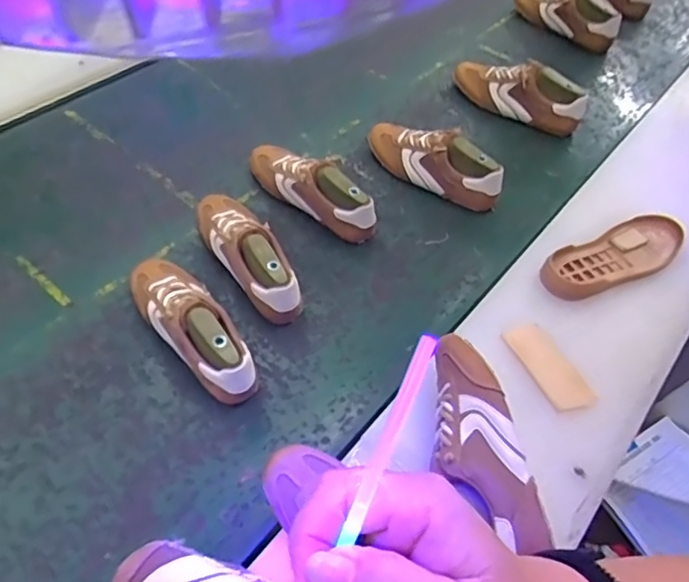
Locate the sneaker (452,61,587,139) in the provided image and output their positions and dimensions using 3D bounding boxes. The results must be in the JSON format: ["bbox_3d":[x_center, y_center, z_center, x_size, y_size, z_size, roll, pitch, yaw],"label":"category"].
[{"bbox_3d":[0.353,-0.411,1.150,0.277,0.103,0.084,35,57,18],"label":"sneaker"}]

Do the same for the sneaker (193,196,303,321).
[{"bbox_3d":[-0.143,-0.069,0.837,0.086,0.091,0.268,-24,57,-22],"label":"sneaker"}]

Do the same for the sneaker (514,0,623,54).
[{"bbox_3d":[0.551,-0.699,1.398,0.089,0.094,0.317,-24,59,-22],"label":"sneaker"}]

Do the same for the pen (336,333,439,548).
[{"bbox_3d":[0.010,0.072,0.209,0.007,0.005,0.117,23,91,15],"label":"pen"}]

